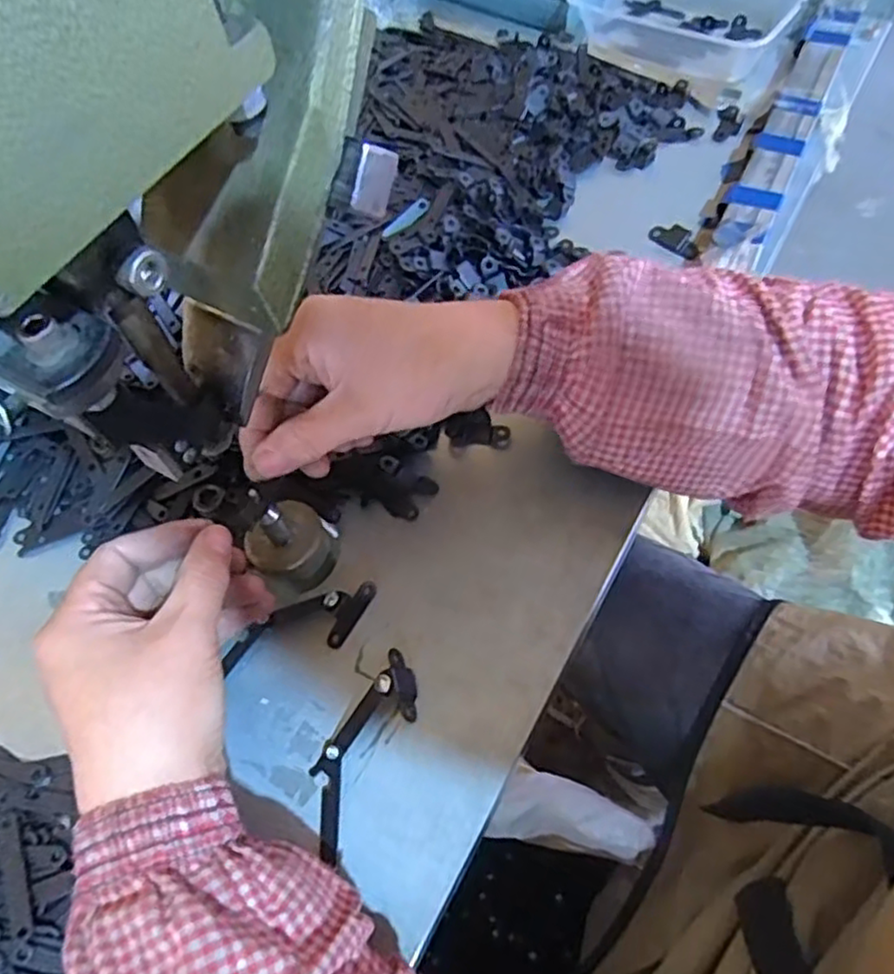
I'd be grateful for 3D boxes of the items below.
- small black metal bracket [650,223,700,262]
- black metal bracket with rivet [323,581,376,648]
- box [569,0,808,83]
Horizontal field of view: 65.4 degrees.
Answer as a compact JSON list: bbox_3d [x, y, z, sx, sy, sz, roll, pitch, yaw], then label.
[{"bbox_3d":[0.148,-0.160,0.447,0.016,0.006,0.036,-41,68,-17],"label":"small black metal bracket"},{"bbox_3d":[-0.051,0.059,0.343,0.017,0.011,0.036,26,66,18],"label":"black metal bracket with rivet"},{"bbox_3d":[0.189,-0.382,0.557,0.161,0.047,0.115,27,67,18],"label":"box"}]

